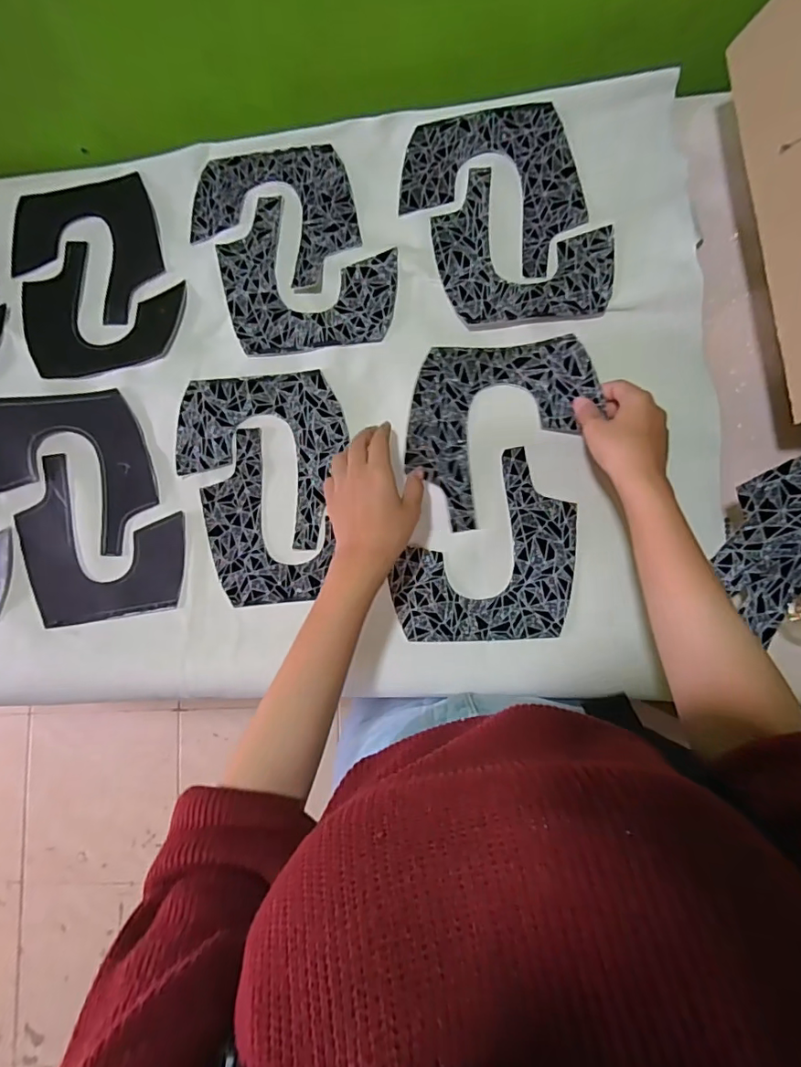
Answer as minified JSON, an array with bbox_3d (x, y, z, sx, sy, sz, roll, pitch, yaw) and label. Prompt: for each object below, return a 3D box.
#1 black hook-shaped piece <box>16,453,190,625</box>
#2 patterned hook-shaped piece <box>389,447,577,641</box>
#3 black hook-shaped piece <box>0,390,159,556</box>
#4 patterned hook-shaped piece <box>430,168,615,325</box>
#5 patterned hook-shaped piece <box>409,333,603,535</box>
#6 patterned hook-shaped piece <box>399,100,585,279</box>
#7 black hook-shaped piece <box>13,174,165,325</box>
[{"bbox_3d":[-0.325,0.003,0.559,0.181,0.010,0.177,-9,87,4],"label":"black hook-shaped piece"},{"bbox_3d":[0.083,0.014,0.512,0.178,0.008,0.180,-2,85,5],"label":"patterned hook-shaped piece"},{"bbox_3d":[-0.361,-0.063,0.557,0.180,0.012,0.170,-6,96,1],"label":"black hook-shaped piece"},{"bbox_3d":[0.125,-0.299,0.526,0.177,0.008,0.168,-4,85,5],"label":"patterned hook-shaped piece"},{"bbox_3d":[0.096,-0.099,0.502,0.178,0.032,0.177,-2,85,5],"label":"patterned hook-shaped piece"},{"bbox_3d":[0.096,-0.355,0.540,0.184,0.011,0.177,-4,88,4],"label":"patterned hook-shaped piece"},{"bbox_3d":[-0.362,-0.322,0.596,0.177,0.007,0.180,-10,84,5],"label":"black hook-shaped piece"}]

